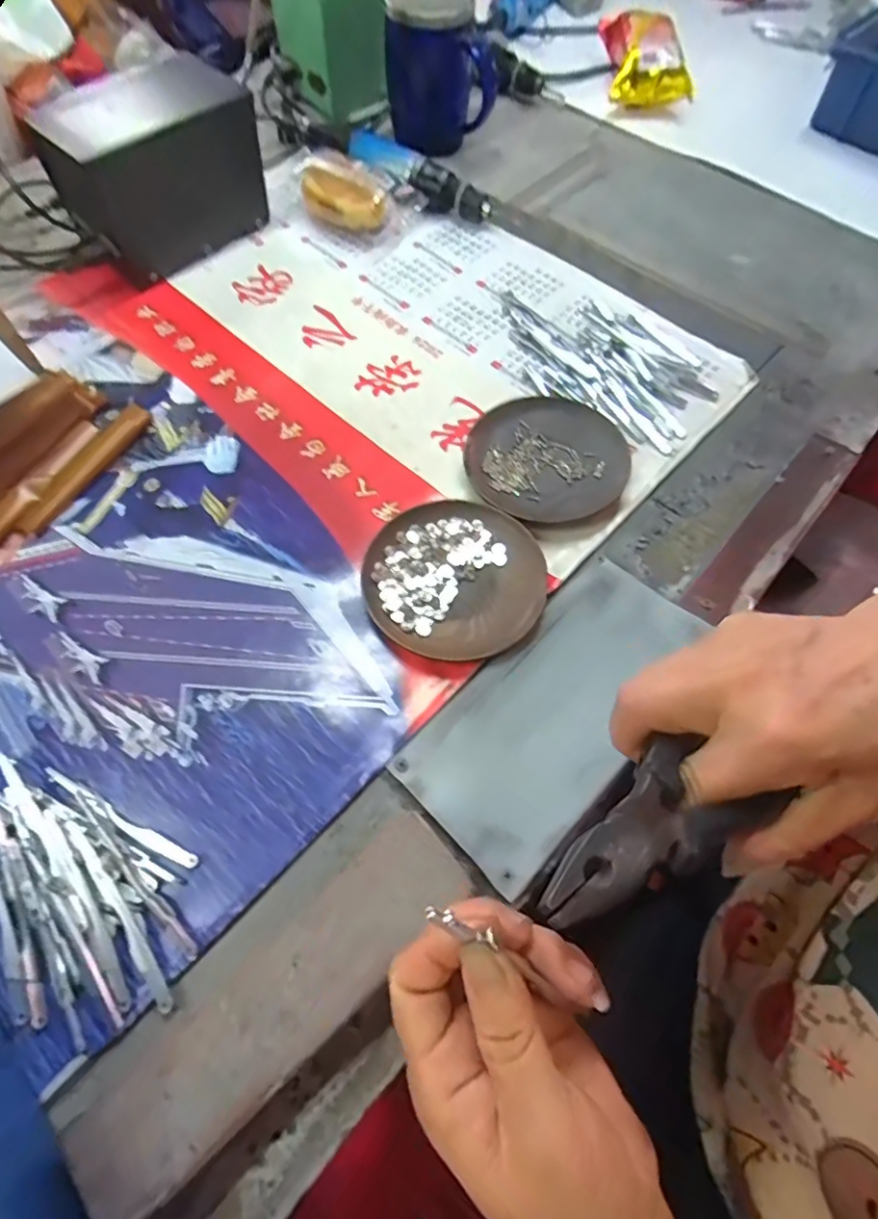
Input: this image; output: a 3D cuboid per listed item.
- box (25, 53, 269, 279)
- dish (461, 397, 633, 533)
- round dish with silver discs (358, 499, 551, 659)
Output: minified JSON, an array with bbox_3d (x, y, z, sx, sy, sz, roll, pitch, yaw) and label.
[{"bbox_3d":[-0.239,-0.382,0.485,0.072,0.109,0.159,41,70,18],"label":"box"},{"bbox_3d":[0.079,-0.108,0.403,0.114,0.013,0.117,0,63,0],"label":"dish"},{"bbox_3d":[0.010,-0.021,0.359,0.114,0.018,0.110,0,63,0],"label":"round dish with silver discs"}]

